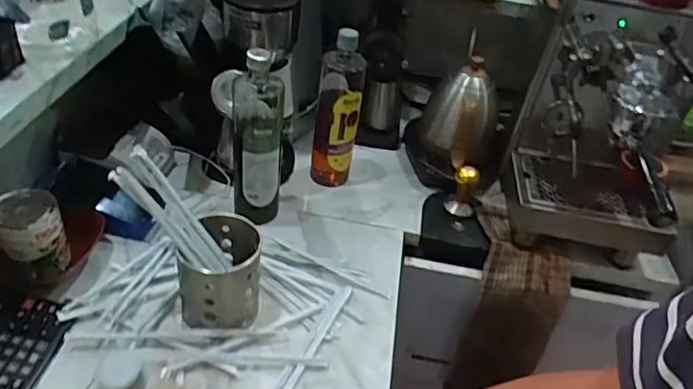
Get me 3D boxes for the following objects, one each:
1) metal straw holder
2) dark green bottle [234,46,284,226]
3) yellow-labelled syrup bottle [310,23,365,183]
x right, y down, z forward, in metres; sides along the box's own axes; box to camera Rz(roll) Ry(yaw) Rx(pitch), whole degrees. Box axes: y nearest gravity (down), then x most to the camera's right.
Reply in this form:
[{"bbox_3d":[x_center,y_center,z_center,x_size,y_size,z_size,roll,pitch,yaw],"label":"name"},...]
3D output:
[{"bbox_3d":[-0.161,0.104,0.704,0.097,0.116,0.095,-2,40,-14],"label":"metal straw holder"},{"bbox_3d":[-0.130,-0.079,0.814,0.070,0.257,0.075,1,39,-10],"label":"dark green bottle"},{"bbox_3d":[-0.013,-0.139,0.929,0.071,0.263,0.086,8,39,-1],"label":"yellow-labelled syrup bottle"}]

